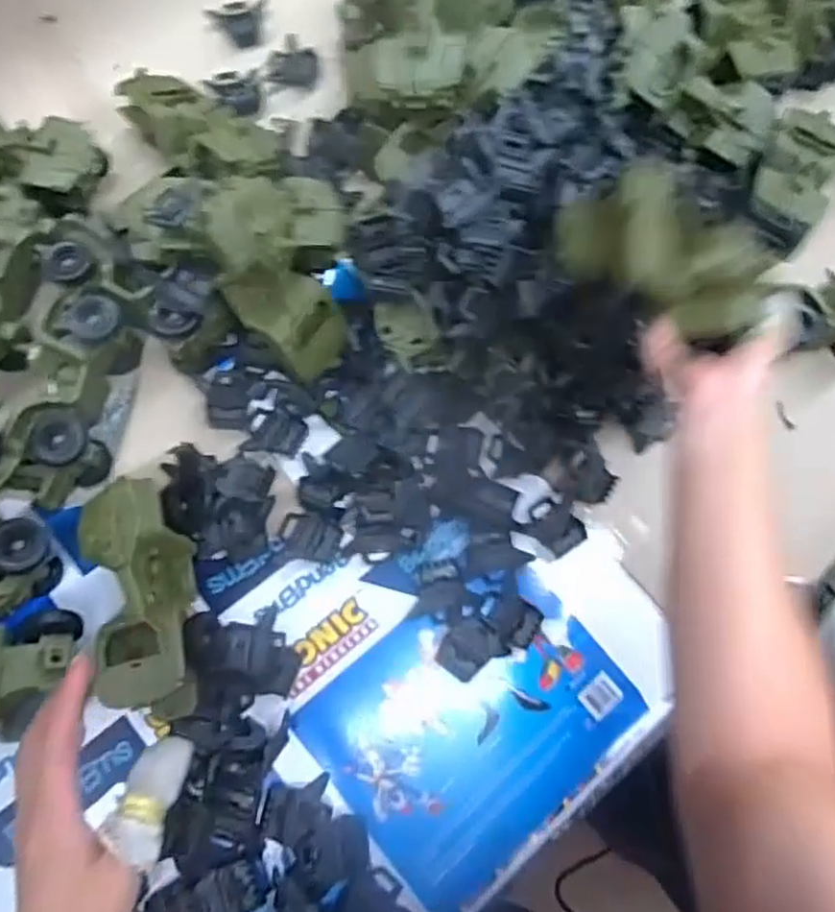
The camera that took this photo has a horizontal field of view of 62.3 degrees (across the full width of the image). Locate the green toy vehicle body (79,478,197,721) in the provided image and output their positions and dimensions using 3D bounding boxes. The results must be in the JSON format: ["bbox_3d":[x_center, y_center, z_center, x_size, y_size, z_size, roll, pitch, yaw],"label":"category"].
[{"bbox_3d":[-0.221,0.115,0.561,0.075,0.080,0.183,-11,69,-3],"label":"green toy vehicle body"}]

